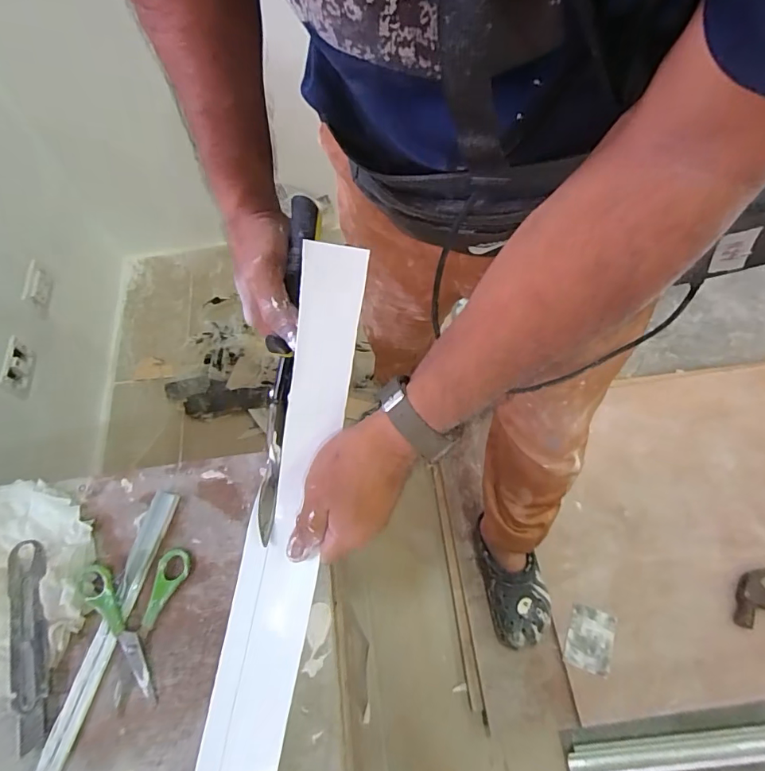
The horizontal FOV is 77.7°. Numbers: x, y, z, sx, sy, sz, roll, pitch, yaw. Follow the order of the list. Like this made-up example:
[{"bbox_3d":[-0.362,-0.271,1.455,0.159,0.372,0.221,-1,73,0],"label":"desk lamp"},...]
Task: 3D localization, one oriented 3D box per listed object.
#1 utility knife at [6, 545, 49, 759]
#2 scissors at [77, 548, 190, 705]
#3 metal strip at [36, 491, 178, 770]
[{"bbox_3d":[-0.290,0.208,0.389,0.028,0.017,0.154,-13,74,-4],"label":"utility knife"},{"bbox_3d":[-0.215,0.198,0.398,0.086,0.018,0.110,-3,62,2],"label":"scissors"},{"bbox_3d":[-0.228,0.201,0.400,0.020,0.010,0.222,11,63,9],"label":"metal strip"}]

